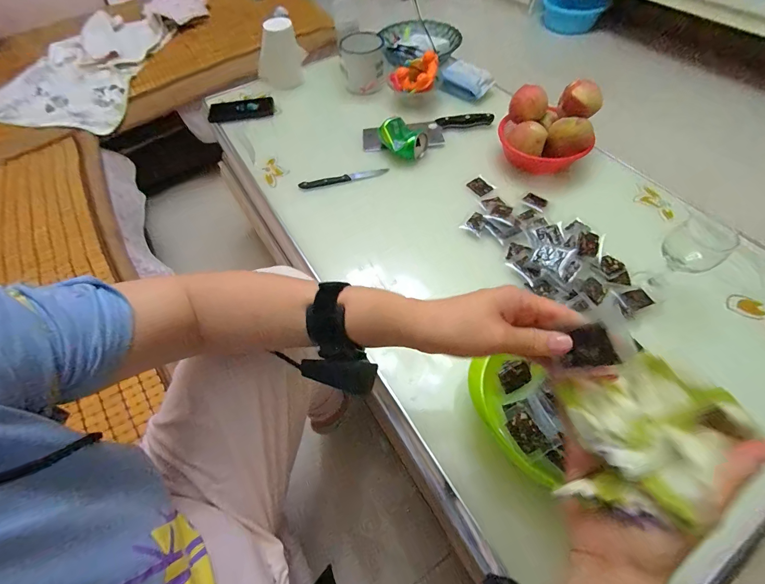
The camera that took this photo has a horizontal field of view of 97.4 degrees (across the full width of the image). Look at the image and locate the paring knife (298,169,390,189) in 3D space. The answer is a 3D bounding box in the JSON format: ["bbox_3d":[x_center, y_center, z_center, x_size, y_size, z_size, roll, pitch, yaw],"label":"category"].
[{"bbox_3d":[-0.081,-0.239,0.710,0.187,0.013,0.014,-14,58,-4],"label":"paring knife"}]

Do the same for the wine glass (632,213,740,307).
[{"bbox_3d":[0.435,-0.044,0.493,0.068,0.129,0.063,-33,62,-16],"label":"wine glass"}]

